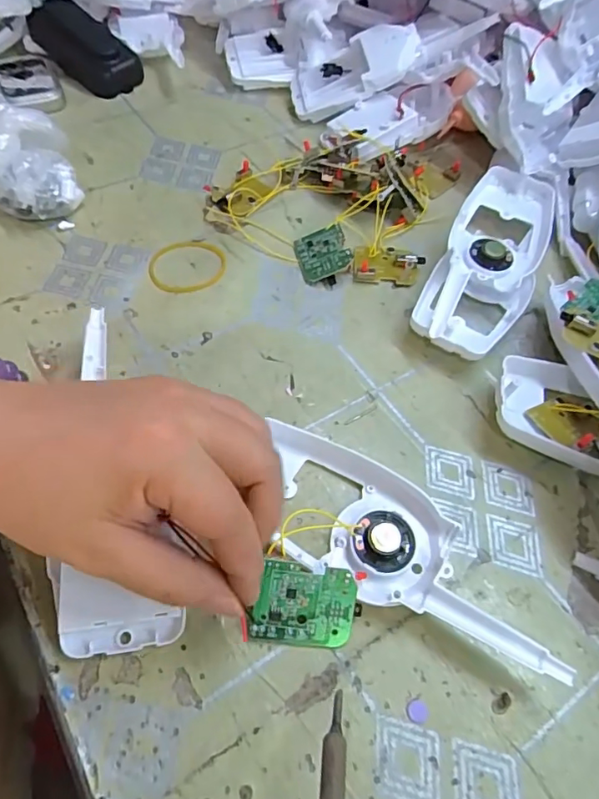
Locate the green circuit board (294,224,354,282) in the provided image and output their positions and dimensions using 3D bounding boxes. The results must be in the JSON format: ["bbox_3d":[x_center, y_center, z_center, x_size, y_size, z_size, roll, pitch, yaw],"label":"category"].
[{"bbox_3d":[0.016,-0.098,0.347,0.034,0.004,0.040,-23,59,7],"label":"green circuit board"}]

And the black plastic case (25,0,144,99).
[{"bbox_3d":[-0.186,-0.310,0.457,0.101,0.039,0.050,37,61,18],"label":"black plastic case"}]

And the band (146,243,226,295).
[{"bbox_3d":[-0.073,-0.088,0.339,0.050,0.004,0.048,-8,58,-10],"label":"band"}]

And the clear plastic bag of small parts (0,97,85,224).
[{"bbox_3d":[-0.184,-0.159,0.349,0.072,0.052,0.061,21,58,9],"label":"clear plastic bag of small parts"}]

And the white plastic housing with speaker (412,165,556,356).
[{"bbox_3d":[0.126,-0.091,0.343,0.062,0.029,0.168,23,58,10],"label":"white plastic housing with speaker"}]

